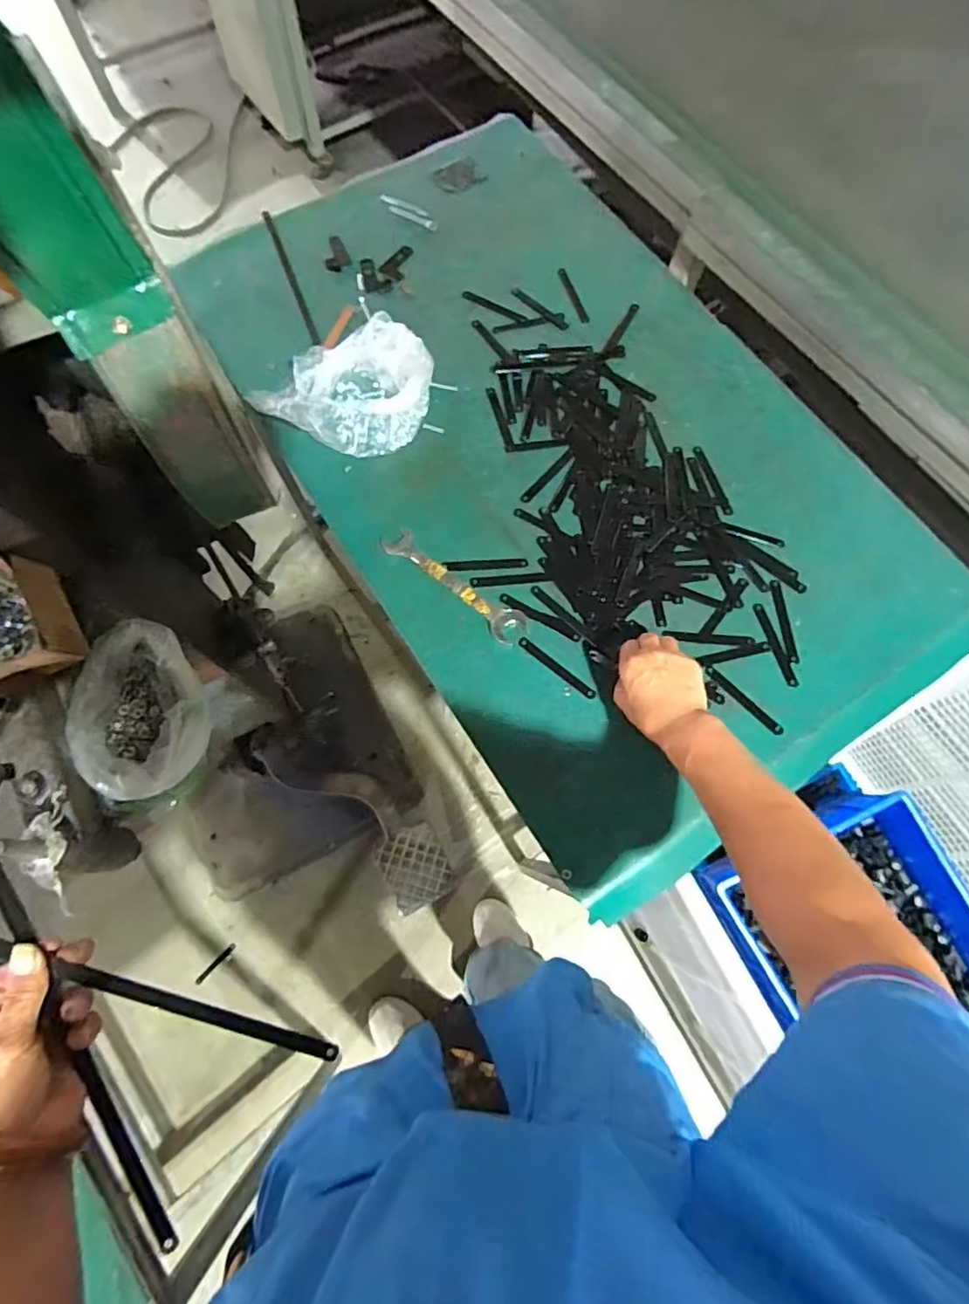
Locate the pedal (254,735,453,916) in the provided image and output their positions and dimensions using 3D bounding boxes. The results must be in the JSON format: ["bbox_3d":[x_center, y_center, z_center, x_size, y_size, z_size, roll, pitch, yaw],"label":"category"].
[{"bbox_3d":[-0.265,0.332,1.201,0.489,0.067,0.155,39,75,-3],"label":"pedal"}]

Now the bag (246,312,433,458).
[{"bbox_3d":[-0.160,-0.328,0.733,0.178,0.064,0.178,12,72,3],"label":"bag"}]

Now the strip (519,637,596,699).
[{"bbox_3d":[0.079,0.017,0.656,0.101,0.004,0.011,39,75,14],"label":"strip"}]

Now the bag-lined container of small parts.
[{"bbox_3d":[-0.311,0.053,0.551,0.099,0.073,0.160,-21,73,-7],"label":"bag-lined container of small parts"}]

